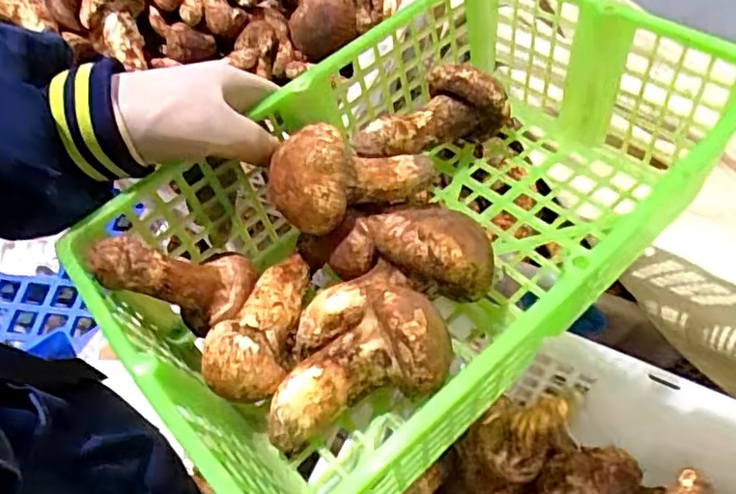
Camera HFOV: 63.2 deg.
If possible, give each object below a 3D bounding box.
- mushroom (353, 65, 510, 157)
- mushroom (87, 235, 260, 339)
[{"bbox_3d":[0.040,-0.091,0.415,0.112,0.050,0.045,-22,64,-12],"label":"mushroom"},{"bbox_3d":[-0.114,0.020,0.338,0.047,0.092,0.046,-29,57,30],"label":"mushroom"}]

